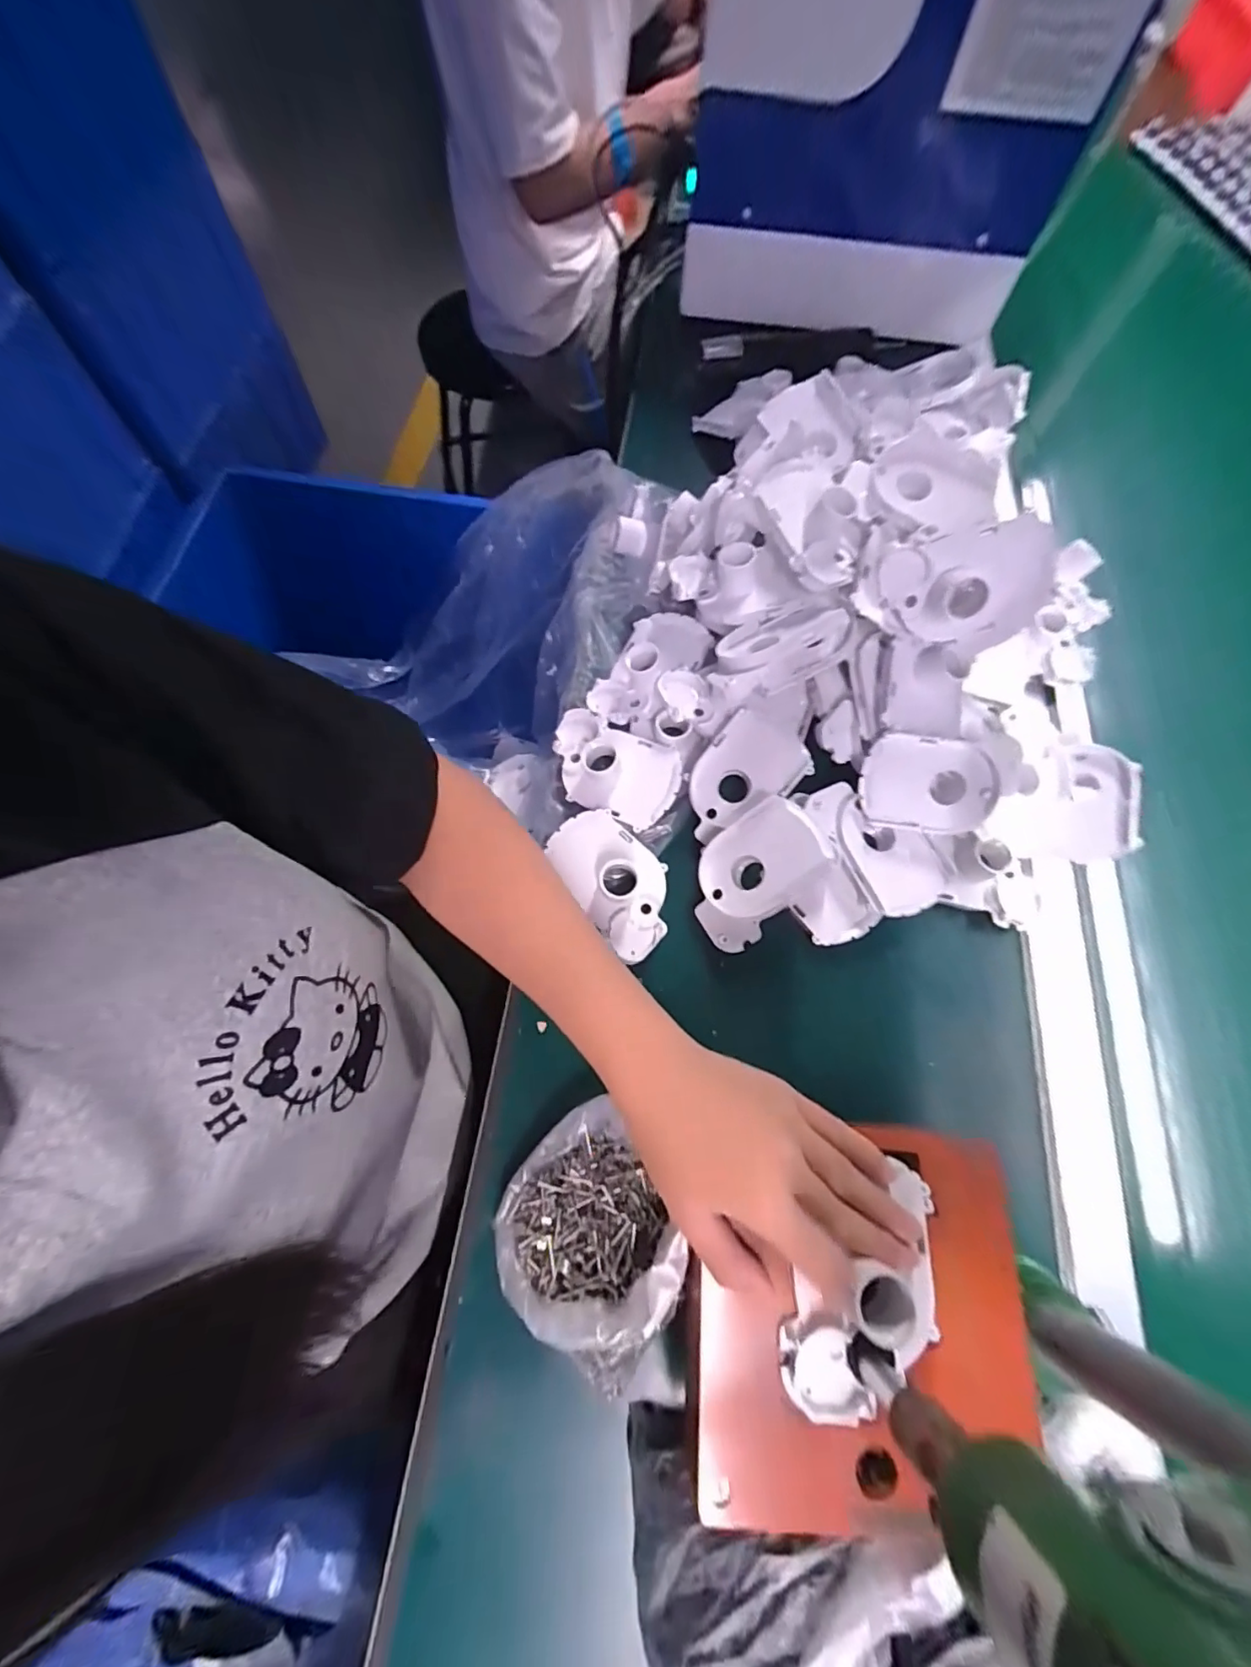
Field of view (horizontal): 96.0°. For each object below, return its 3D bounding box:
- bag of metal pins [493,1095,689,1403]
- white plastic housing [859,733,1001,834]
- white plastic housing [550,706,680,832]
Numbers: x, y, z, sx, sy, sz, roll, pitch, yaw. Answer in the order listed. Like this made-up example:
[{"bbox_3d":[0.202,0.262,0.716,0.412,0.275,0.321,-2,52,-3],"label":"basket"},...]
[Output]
[{"bbox_3d":[-0.014,0.211,0.306,0.101,0.051,0.110,37,72,12],"label":"bag of metal pins"},{"bbox_3d":[0.209,-0.033,0.385,0.087,0.013,0.062,8,105,10],"label":"white plastic housing"},{"bbox_3d":[-0.010,-0.050,0.415,0.101,0.023,0.065,26,71,8],"label":"white plastic housing"}]

